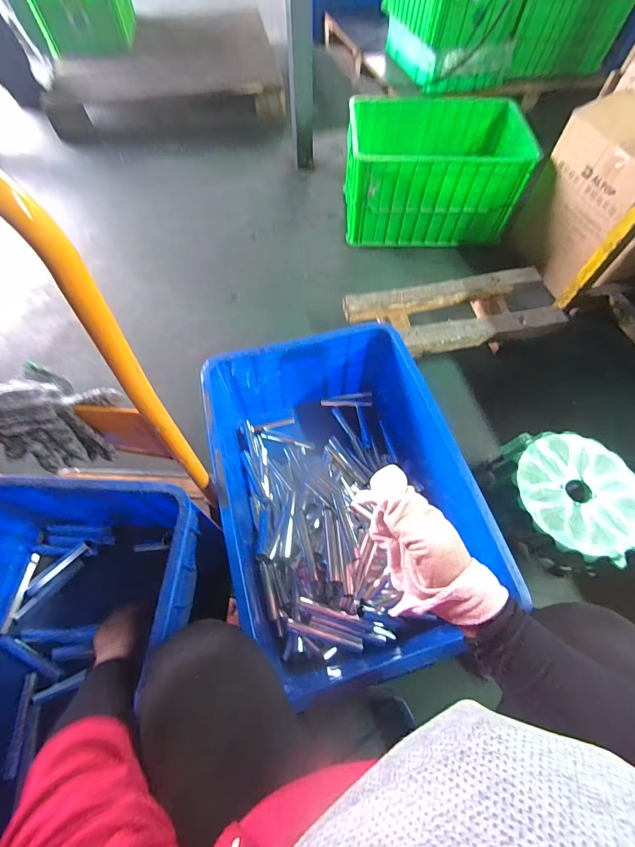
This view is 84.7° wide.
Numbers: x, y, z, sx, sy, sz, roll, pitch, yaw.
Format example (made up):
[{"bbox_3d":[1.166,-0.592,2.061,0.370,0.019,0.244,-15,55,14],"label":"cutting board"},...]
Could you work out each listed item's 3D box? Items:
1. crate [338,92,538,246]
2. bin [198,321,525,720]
[{"bbox_3d":[0.446,-0.989,1.376,0.638,0.305,0.428,1,63,1],"label":"crate"},{"bbox_3d":[0.041,0.131,0.731,0.430,0.252,0.619,-14,64,-7],"label":"bin"}]

